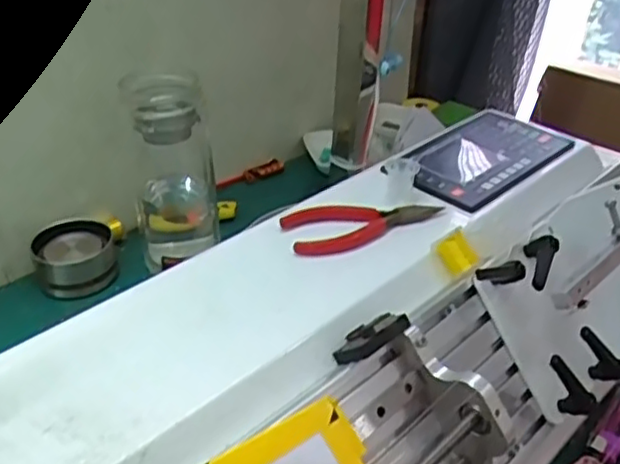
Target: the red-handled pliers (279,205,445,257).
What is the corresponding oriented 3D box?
[{"bbox_3d":[0.041,-0.007,0.486,0.120,0.012,0.043,-11,36,-19],"label":"red-handled pliers"}]

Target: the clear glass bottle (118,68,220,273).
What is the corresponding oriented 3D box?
[{"bbox_3d":[-0.128,-0.059,0.619,0.075,0.174,0.075,-4,35,-8],"label":"clear glass bottle"}]

